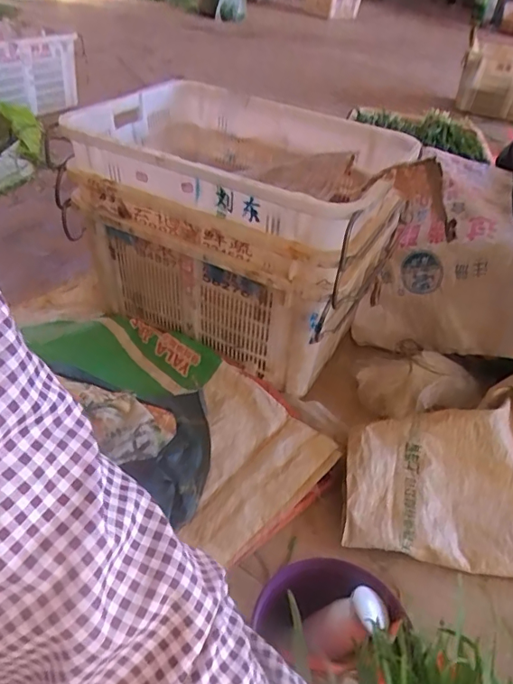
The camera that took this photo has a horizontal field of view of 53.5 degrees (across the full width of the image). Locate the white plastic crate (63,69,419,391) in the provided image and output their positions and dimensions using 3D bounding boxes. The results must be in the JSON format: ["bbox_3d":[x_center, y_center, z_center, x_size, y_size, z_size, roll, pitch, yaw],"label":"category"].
[{"bbox_3d":[-0.050,-0.255,1.164,0.633,0.452,0.439,22,42,17],"label":"white plastic crate"}]

